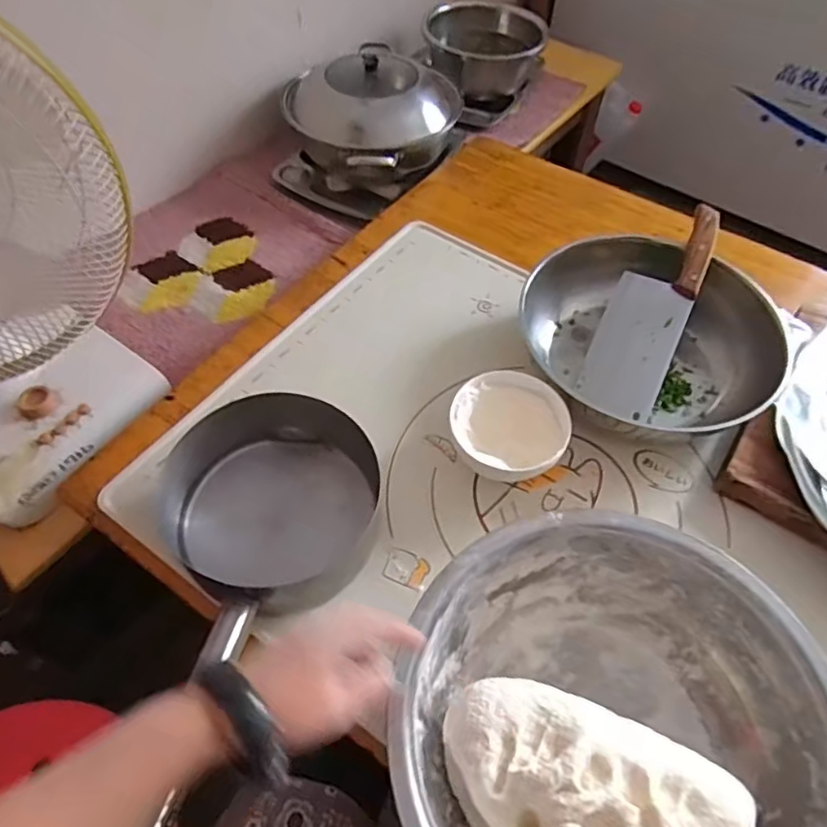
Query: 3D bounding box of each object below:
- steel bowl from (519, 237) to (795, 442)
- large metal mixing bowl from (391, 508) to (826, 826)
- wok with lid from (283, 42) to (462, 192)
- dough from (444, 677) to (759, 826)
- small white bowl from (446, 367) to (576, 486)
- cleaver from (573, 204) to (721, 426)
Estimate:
[{"bbox_3d":[0.290,-0.089,0.748,0.290,0.109,0.249,-4,53,-5],"label":"steel bowl"},{"bbox_3d":[0.155,0.259,0.489,0.324,0.110,0.324,13,53,8],"label":"large metal mixing bowl"},{"bbox_3d":[-0.067,-0.520,1.072,0.254,0.166,0.259,1,53,-1],"label":"wok with lid"},{"bbox_3d":[0.125,0.297,0.460,0.214,0.092,0.151,19,55,13],"label":"dough"},{"bbox_3d":[0.106,0.019,0.682,0.123,0.064,0.115,1,53,-1],"label":"small white bowl"},{"bbox_3d":[0.299,-0.132,0.753,0.100,0.034,0.302,28,82,18],"label":"cleaver"}]

